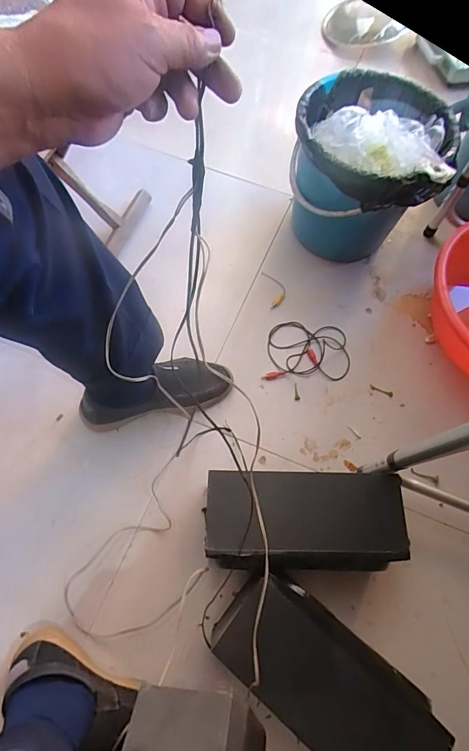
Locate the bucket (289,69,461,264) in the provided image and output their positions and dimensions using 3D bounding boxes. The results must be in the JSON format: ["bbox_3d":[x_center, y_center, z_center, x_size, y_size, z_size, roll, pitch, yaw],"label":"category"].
[{"bbox_3d":[0.231,-0.369,0.739,0.246,0.267,0.225,1,70,-1],"label":"bucket"}]

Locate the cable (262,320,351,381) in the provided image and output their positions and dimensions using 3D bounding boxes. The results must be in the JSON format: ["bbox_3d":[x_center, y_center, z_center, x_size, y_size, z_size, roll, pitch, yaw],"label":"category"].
[{"bbox_3d":[0.141,-0.050,0.757,0.164,0.013,0.120,1,70,-1],"label":"cable"}]

